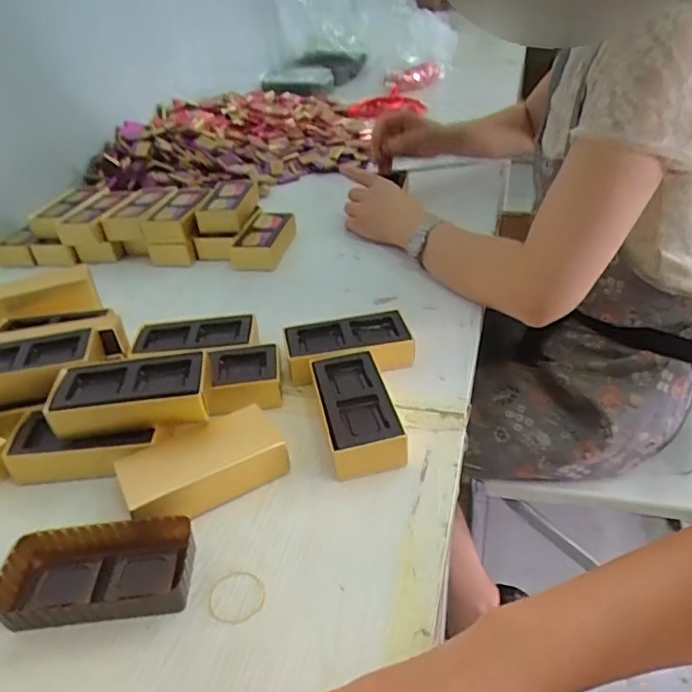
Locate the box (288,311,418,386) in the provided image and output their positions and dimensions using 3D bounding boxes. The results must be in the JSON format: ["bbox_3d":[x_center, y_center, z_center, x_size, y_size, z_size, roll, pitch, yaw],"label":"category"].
[{"bbox_3d":[0.001,-0.001,0.527,0.111,0.029,0.059,-11,35,-8],"label":"box"}]

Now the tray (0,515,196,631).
[{"bbox_3d":[-0.156,0.140,0.360,0.115,0.021,0.057,-7,35,-2],"label":"tray"}]

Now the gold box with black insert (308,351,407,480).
[{"bbox_3d":[0.008,0.051,0.457,0.056,0.032,0.118,-9,35,-6],"label":"gold box with black insert"}]

